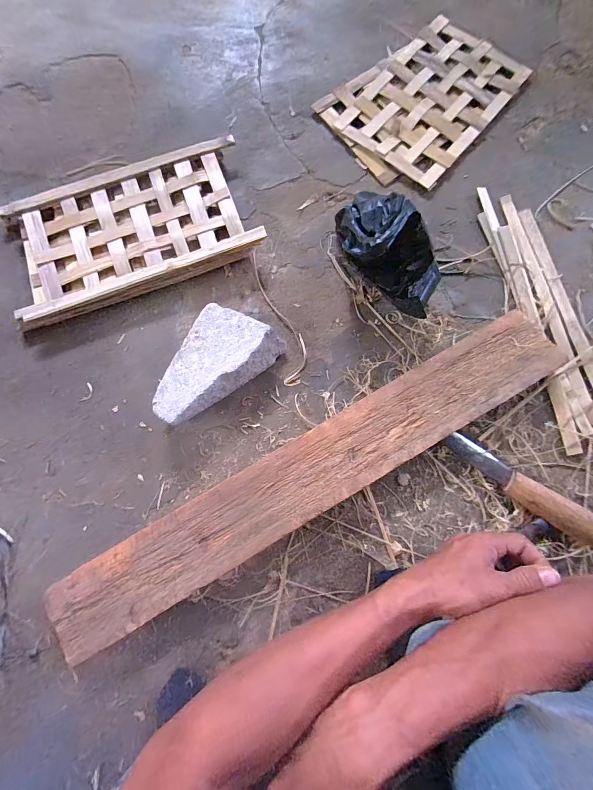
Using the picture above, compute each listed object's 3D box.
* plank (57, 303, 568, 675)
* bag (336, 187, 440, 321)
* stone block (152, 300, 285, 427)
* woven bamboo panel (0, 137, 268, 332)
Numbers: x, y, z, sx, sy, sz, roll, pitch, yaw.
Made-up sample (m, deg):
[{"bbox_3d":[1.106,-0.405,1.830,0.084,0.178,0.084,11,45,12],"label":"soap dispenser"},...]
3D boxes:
[{"bbox_3d":[0.031,0.112,0.490,0.797,0.018,0.113,-30,80,-5],"label":"plank"},{"bbox_3d":[0.135,-0.212,0.491,0.105,0.089,0.206,-33,80,-5],"label":"bag"},{"bbox_3d":[-0.122,-0.033,0.537,0.132,0.065,0.190,24,80,5],"label":"stone block"},{"bbox_3d":[-0.292,-0.291,0.601,0.432,0.044,0.249,-19,79,-3],"label":"woven bamboo panel"}]

